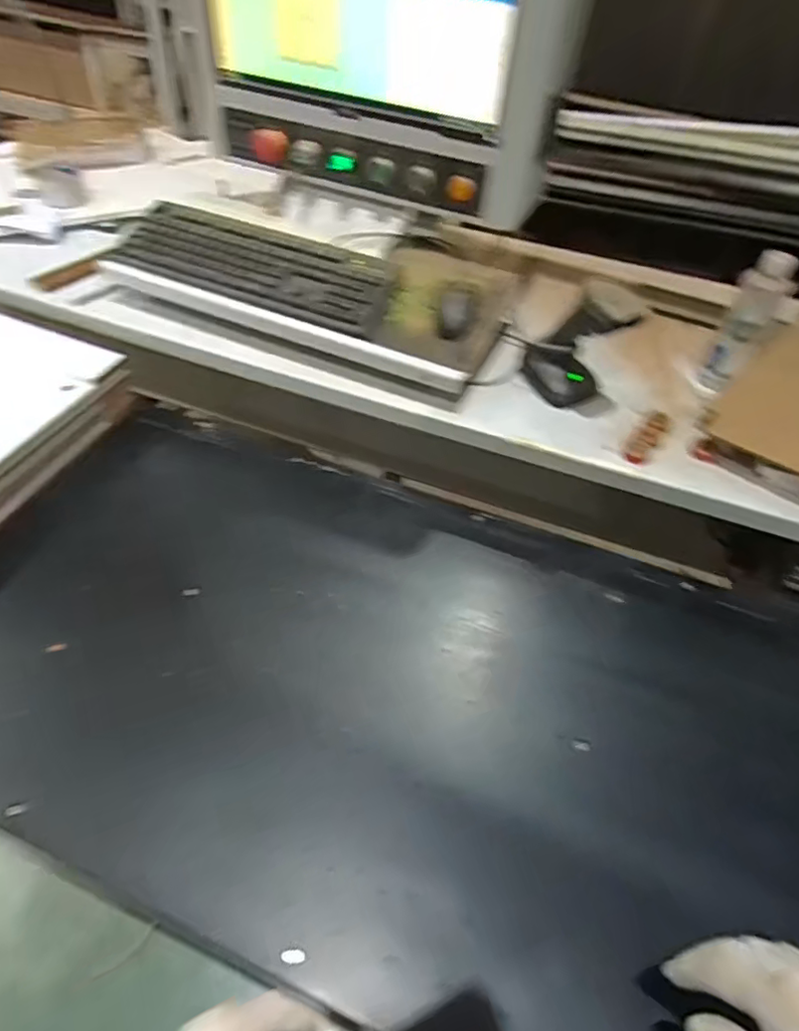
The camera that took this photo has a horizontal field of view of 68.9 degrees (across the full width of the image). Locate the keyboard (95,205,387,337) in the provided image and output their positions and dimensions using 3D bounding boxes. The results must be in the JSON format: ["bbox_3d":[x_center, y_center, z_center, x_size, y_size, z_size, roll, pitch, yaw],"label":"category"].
[{"bbox_3d":[-0.226,-0.379,0.892,0.445,0.028,0.146,21,67,14],"label":"keyboard"}]

